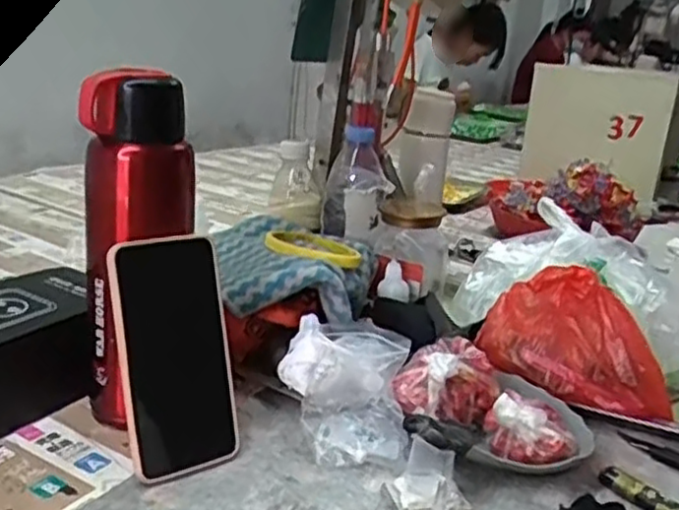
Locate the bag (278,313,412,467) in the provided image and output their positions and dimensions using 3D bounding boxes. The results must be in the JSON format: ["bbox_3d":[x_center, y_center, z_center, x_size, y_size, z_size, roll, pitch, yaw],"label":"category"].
[{"bbox_3d":[0.004,0.104,0.567,0.097,0.072,0.105,6,18,0],"label":"bag"}]

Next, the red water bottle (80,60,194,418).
[{"bbox_3d":[-0.154,0.003,0.526,0.061,0.260,0.072,14,20,21],"label":"red water bottle"}]

